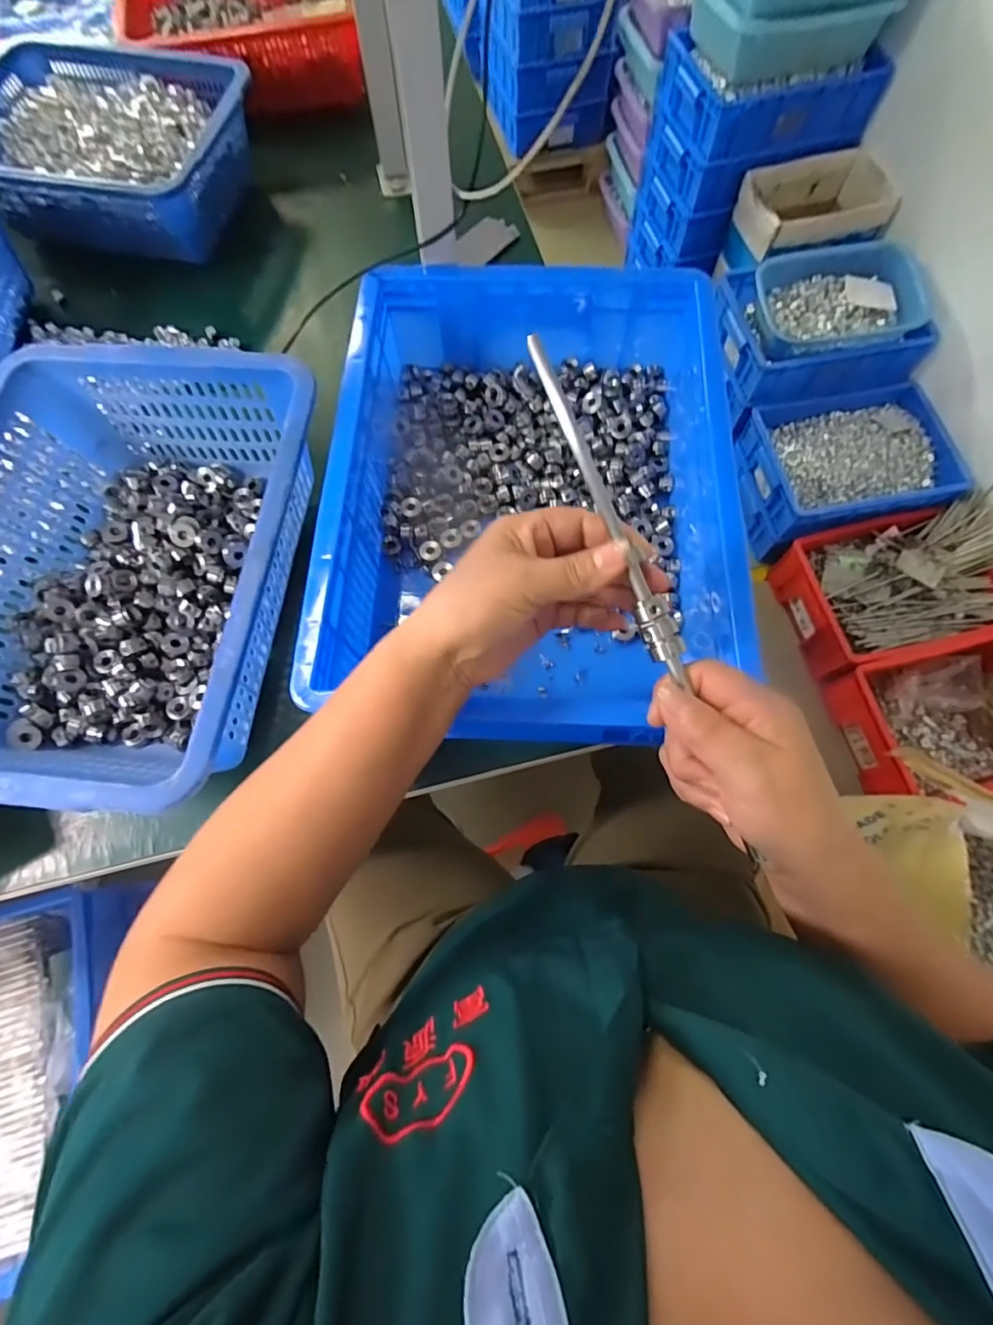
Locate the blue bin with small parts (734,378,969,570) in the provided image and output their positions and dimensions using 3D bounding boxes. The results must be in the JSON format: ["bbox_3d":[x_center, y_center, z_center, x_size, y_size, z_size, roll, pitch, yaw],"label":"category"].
[{"bbox_3d":[0.846,-0.484,1.289,0.469,0.165,0.358,-16,72,-5],"label":"blue bin with small parts"}]

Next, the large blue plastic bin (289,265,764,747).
[{"bbox_3d":[0.026,-0.149,0.445,0.301,0.105,0.393,2,71,1],"label":"large blue plastic bin"}]

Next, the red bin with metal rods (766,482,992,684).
[{"bbox_3d":[0.934,-0.175,1.201,0.493,0.158,0.332,-12,71,-4],"label":"red bin with metal rods"}]

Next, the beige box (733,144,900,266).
[{"bbox_3d":[0.773,-1.112,1.257,0.363,0.095,0.215,-14,71,-4],"label":"beige box"}]

